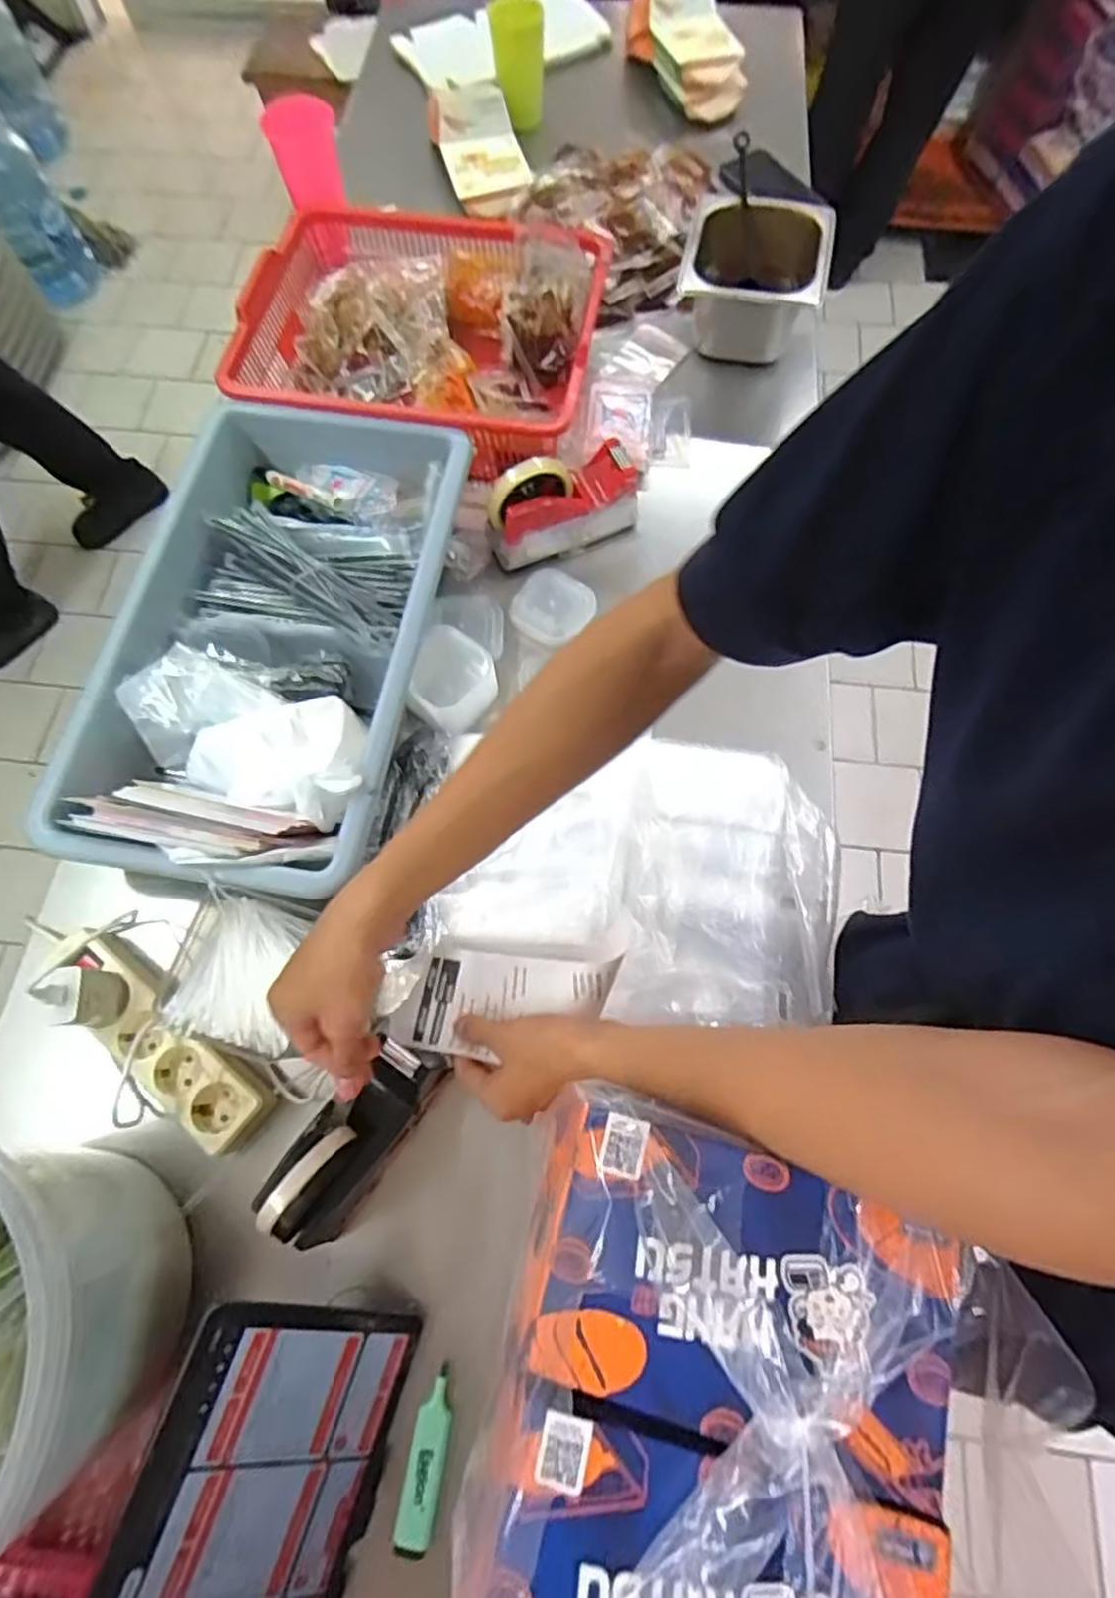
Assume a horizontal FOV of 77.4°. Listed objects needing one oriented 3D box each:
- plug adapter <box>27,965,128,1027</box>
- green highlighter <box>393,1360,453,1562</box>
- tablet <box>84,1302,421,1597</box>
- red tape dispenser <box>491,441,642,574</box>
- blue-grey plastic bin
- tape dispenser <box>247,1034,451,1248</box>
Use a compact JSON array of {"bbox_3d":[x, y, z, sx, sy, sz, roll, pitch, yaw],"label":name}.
[{"bbox_3d":[-0.371,0.156,0.547,0.031,0.071,0.040,-8,70,-2],"label":"plug adapter"},{"bbox_3d":[-0.093,0.470,0.491,0.029,0.018,0.101,9,70,4],"label":"green highlighter"},{"bbox_3d":[-0.197,0.470,0.444,0.167,0.010,0.248,32,68,-33],"label":"tablet"},{"bbox_3d":[0.006,-0.316,0.731,0.161,0.095,0.060,-25,72,-8],"label":"red tape dispenser"},{"bbox_3d":[-0.277,-0.165,0.677,0.303,0.100,0.511,8,70,4],"label":"blue-grey plastic bin"},{"bbox_3d":[-0.152,0.252,0.525,0.060,0.088,0.154,30,73,11],"label":"tape dispenser"}]

